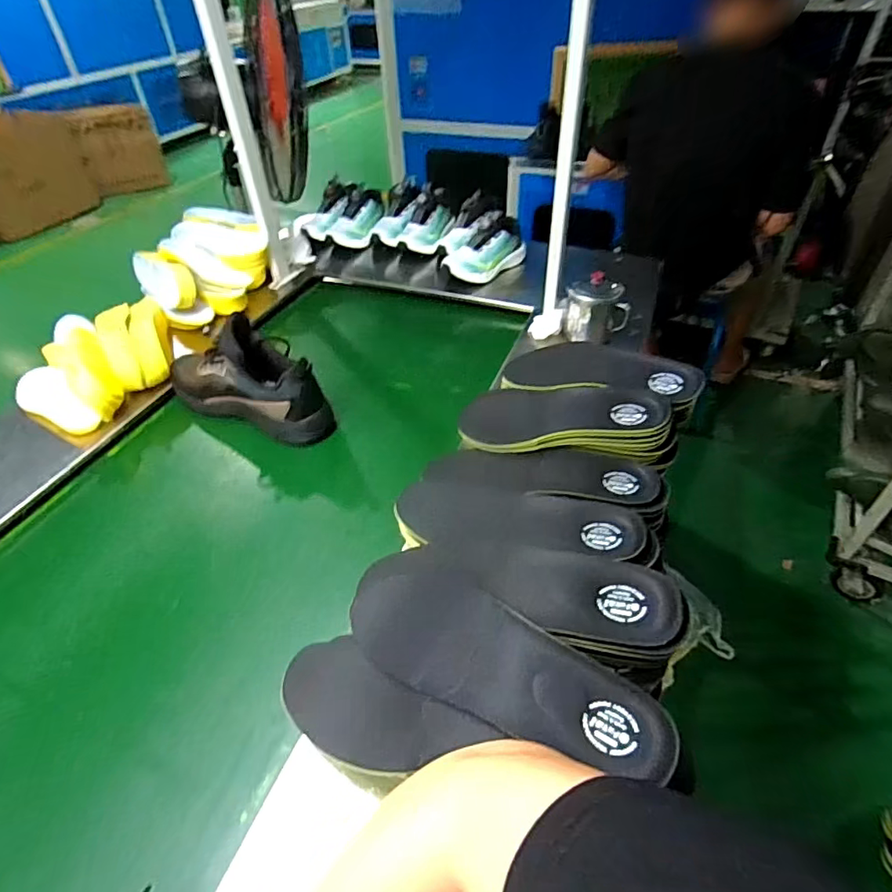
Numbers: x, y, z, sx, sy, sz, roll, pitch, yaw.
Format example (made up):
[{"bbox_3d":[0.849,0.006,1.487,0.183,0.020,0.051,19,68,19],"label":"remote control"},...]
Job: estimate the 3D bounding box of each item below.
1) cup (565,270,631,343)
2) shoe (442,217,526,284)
[{"bbox_3d":[0.285,-0.261,0.987,0.109,0.100,0.085,-1,43,2],"label":"cup"},{"bbox_3d":[0.088,-0.453,1.197,0.209,0.093,0.089,-34,52,-29],"label":"shoe"}]

